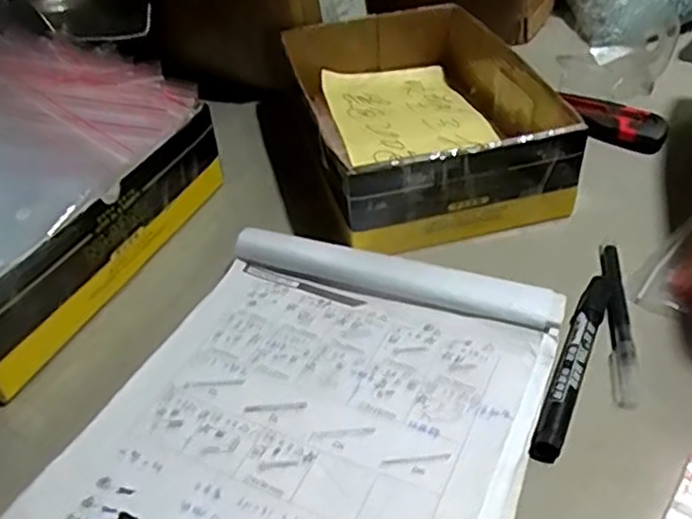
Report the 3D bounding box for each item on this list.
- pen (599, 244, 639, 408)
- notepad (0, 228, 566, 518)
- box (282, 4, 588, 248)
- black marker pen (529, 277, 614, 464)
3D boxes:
[{"bbox_3d":[0.170,0.035,0.426,0.015,0.008,0.133,4,42,10],"label":"pen"},{"bbox_3d":[-0.028,0.102,0.349,0.220,0.014,0.300,17,46,22],"label":"notepad"},{"bbox_3d":[0.060,-0.126,0.562,0.179,0.065,0.255,-11,42,-8],"label":"box"},{"bbox_3d":[0.135,0.056,0.397,0.017,0.010,0.146,17,46,23],"label":"black marker pen"}]

